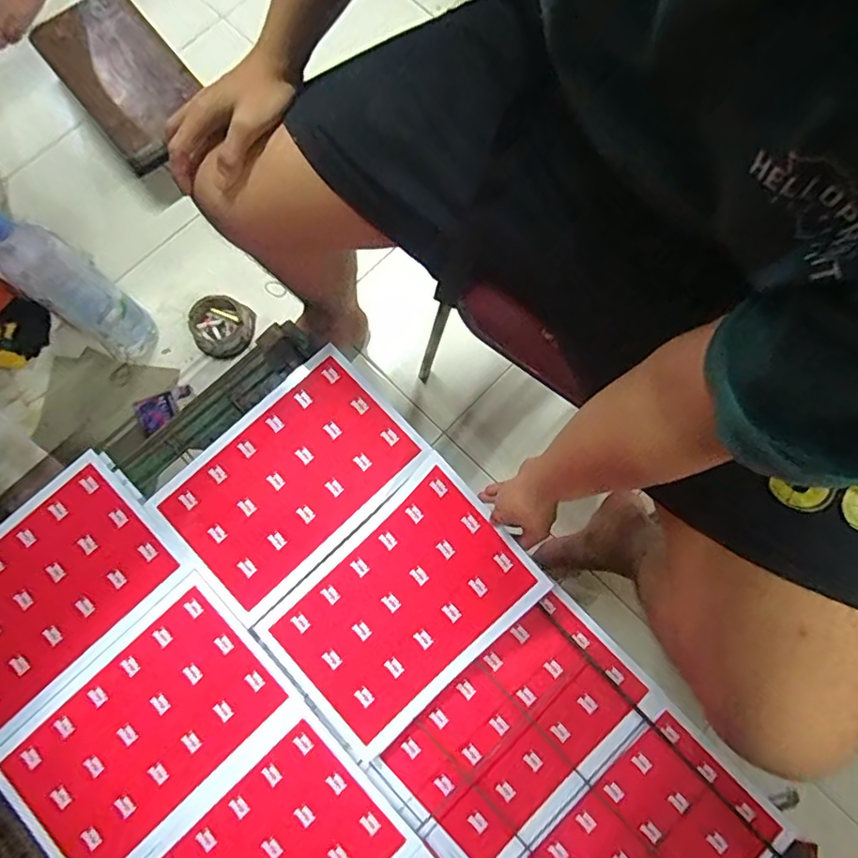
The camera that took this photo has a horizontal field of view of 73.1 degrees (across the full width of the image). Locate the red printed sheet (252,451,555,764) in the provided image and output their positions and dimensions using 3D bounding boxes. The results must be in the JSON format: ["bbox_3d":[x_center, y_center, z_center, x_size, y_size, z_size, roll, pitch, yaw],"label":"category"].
[{"bbox_3d":[-0.036,0.218,0.708,0.313,0.093,0.218,-43,83,-8],"label":"red printed sheet"}]

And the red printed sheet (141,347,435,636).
[{"bbox_3d":[-0.181,0.063,0.757,0.317,0.008,0.208,-43,83,-8],"label":"red printed sheet"}]

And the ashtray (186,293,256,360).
[{"bbox_3d":[-0.349,-0.174,0.976,0.099,0.045,0.101,0,77,-1],"label":"ashtray"}]

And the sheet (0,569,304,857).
[{"bbox_3d":[-0.342,0.362,0.697,0.318,0.006,0.208,-43,83,-8],"label":"sheet"}]

